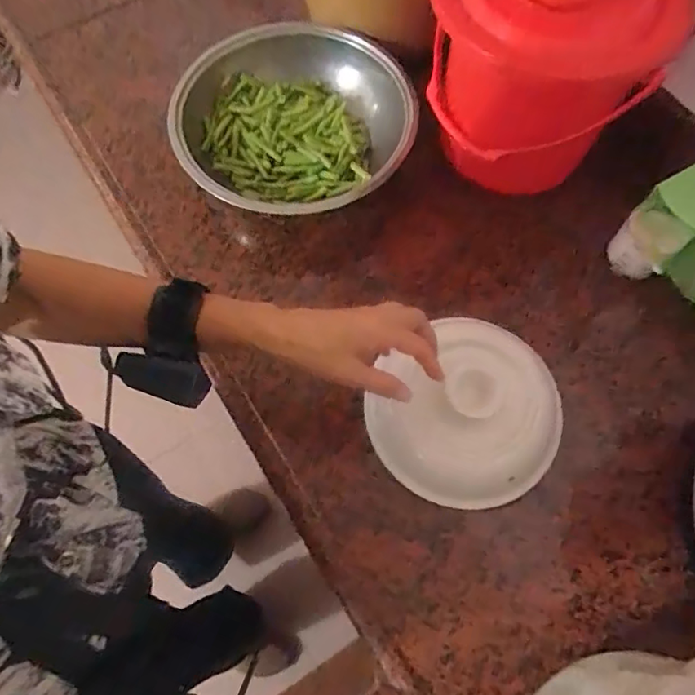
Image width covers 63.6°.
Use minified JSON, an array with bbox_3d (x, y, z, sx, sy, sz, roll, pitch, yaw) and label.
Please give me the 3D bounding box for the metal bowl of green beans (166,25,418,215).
[{"bbox_3d":[-0.064,-0.255,0.676,0.259,0.092,0.257,0,66,-1],"label":"metal bowl of green beans"}]

